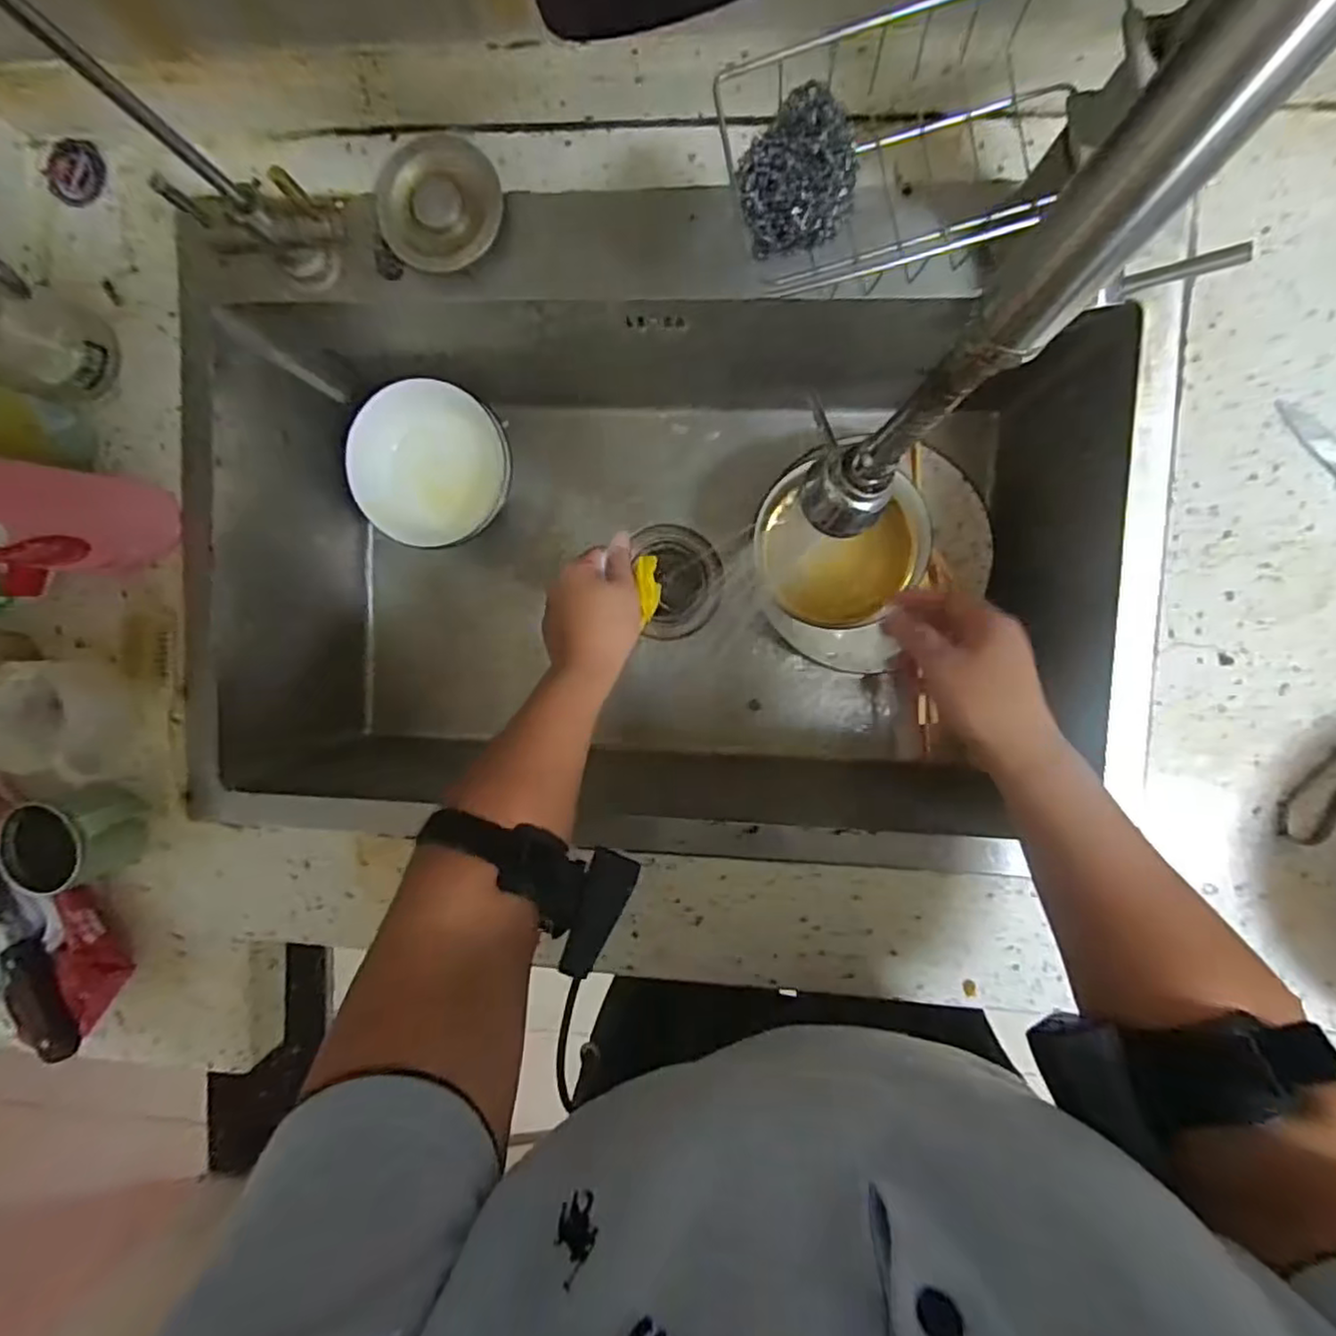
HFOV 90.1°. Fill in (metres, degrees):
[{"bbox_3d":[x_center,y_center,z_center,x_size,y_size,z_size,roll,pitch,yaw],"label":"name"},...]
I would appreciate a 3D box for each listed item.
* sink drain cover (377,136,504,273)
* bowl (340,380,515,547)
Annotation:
[{"bbox_3d":[-0.155,-0.311,0.445,0.085,0.012,0.082,22,95,3],"label":"sink drain cover"},{"bbox_3d":[-0.204,-0.178,0.587,0.130,0.052,0.136,0,94,4],"label":"bowl"}]

